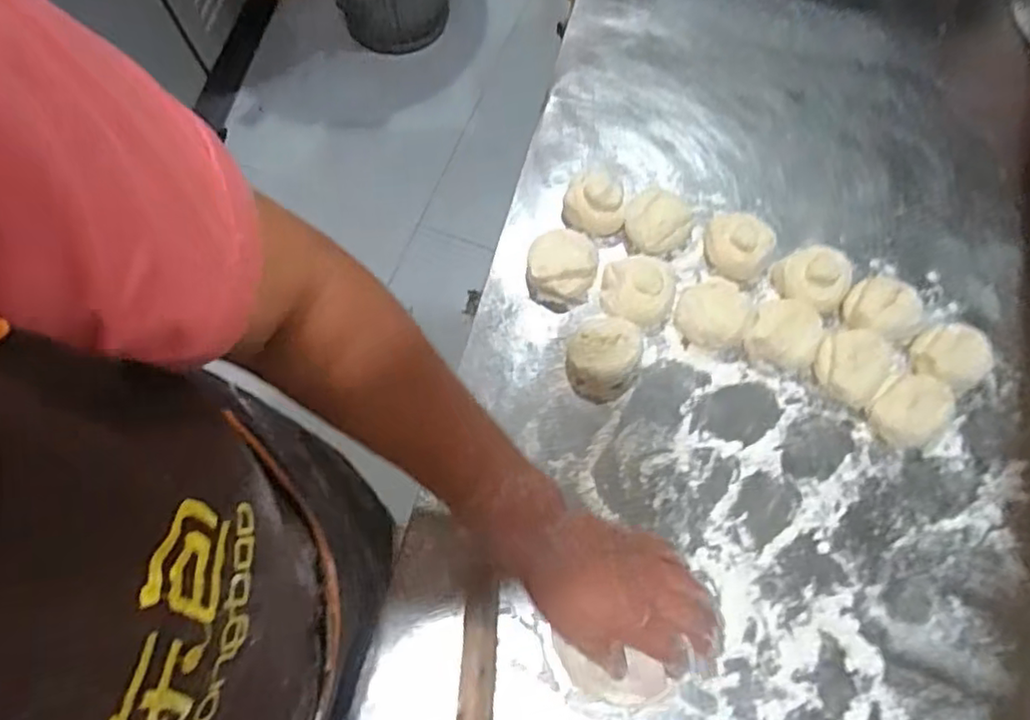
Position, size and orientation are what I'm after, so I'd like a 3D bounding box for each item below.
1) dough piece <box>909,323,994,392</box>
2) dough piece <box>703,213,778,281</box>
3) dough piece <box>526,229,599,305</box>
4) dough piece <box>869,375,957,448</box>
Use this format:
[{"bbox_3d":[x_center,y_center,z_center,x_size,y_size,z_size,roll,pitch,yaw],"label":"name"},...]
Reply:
[{"bbox_3d":[0.345,-0.001,0.521,0.053,0.030,0.053,0,71,-1],"label":"dough piece"},{"bbox_3d":[0.185,-0.096,0.545,0.054,0.029,0.044,28,73,9],"label":"dough piece"},{"bbox_3d":[0.040,-0.080,0.558,0.058,0.042,0.057,5,73,5],"label":"dough piece"},{"bbox_3d":[0.306,0.040,0.507,0.055,0.031,0.048,-34,75,-11],"label":"dough piece"}]

